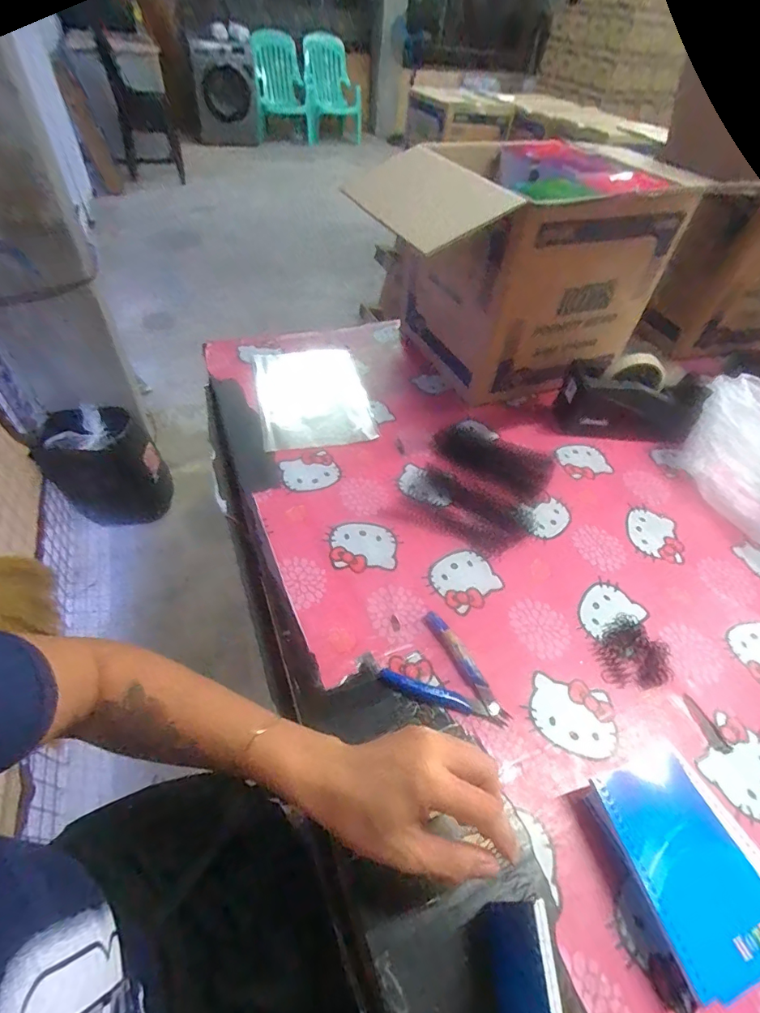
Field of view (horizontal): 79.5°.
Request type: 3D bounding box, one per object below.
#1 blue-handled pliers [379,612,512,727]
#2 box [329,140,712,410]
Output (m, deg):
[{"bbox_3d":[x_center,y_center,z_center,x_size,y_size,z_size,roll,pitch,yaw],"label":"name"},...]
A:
[{"bbox_3d":[0.075,0.168,0.454,0.116,0.012,0.091,31,53,19],"label":"blue-handled pliers"},{"bbox_3d":[0.218,-0.434,0.805,0.333,0.280,0.410,-22,55,-22],"label":"box"}]

